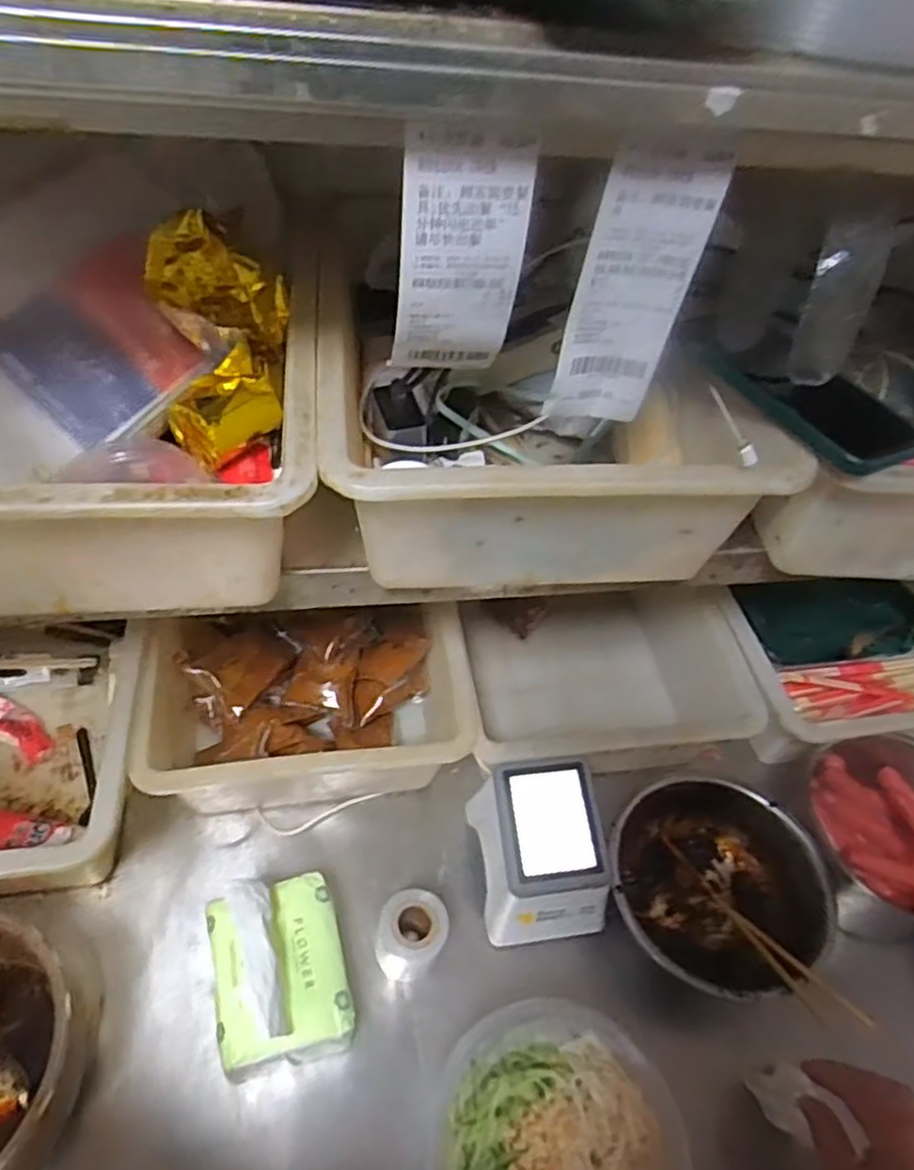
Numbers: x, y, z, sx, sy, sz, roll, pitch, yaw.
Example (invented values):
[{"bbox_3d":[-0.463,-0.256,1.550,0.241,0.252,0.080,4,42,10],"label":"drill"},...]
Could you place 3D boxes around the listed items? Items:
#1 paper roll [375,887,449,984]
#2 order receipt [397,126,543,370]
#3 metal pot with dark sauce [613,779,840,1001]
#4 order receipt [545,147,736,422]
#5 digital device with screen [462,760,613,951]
[{"bbox_3d":[-0.034,0.277,0.573,0.056,0.071,0.045,-16,51,-16],"label":"paper roll"},{"bbox_3d":[0.001,-0.148,0.335,0.056,0.114,0.023,-8,49,-9],"label":"order receipt"},{"bbox_3d":[0.217,0.261,0.624,0.173,0.077,0.173,1,49,-1],"label":"metal pot with dark sauce"},{"bbox_3d":[0.086,-0.139,0.358,0.060,0.134,0.011,-5,49,-7],"label":"order receipt"},{"bbox_3d":[0.071,0.226,0.613,0.102,0.106,0.116,-5,49,-7],"label":"digital device with screen"}]

